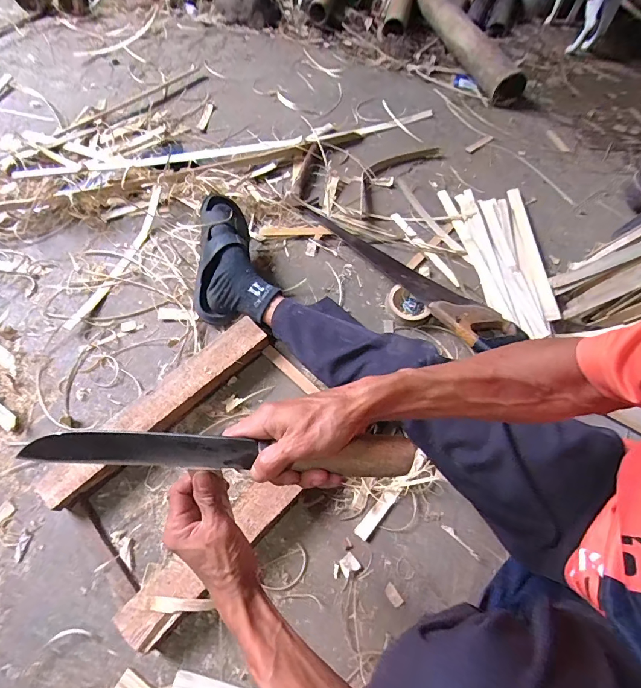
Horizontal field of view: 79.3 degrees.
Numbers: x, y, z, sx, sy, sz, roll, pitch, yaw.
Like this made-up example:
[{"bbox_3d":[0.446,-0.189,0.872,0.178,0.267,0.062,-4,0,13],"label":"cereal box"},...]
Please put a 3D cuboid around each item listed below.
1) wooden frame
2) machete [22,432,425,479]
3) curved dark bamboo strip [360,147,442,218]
[{"bbox_3d":[-0.176,0.155,0.577,0.293,0.056,0.393,41,67,18],"label":"wooden frame"},{"bbox_3d":[-0.074,0.087,0.311,0.296,0.029,0.030,2,61,-2],"label":"machete"},{"bbox_3d":[0.166,-0.417,0.924,0.087,0.015,0.332,37,66,17],"label":"curved dark bamboo strip"}]

